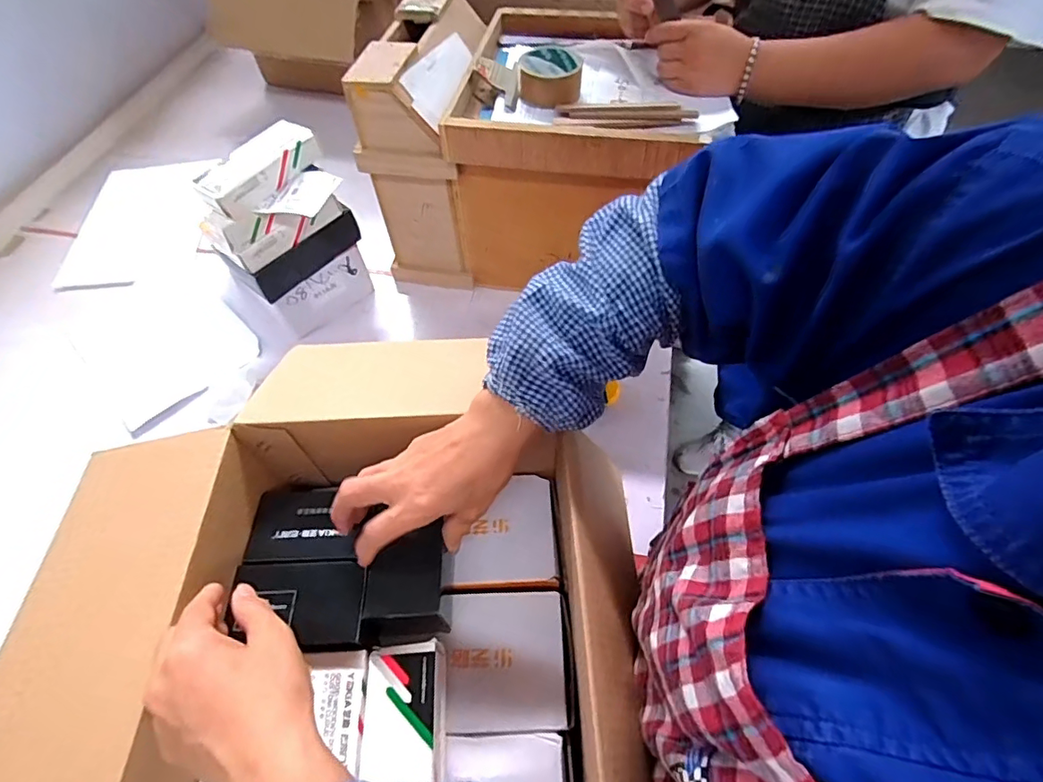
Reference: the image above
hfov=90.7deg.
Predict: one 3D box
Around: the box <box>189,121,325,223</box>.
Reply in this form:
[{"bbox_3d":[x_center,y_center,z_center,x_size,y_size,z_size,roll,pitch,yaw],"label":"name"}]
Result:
[{"bbox_3d":[-0.331,-0.284,0.654,0.065,0.041,0.156,28,61,19],"label":"box"}]

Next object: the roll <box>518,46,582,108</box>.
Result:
[{"bbox_3d":[0.036,-0.405,0.662,0.079,0.038,0.079,1,56,3],"label":"roll"}]

